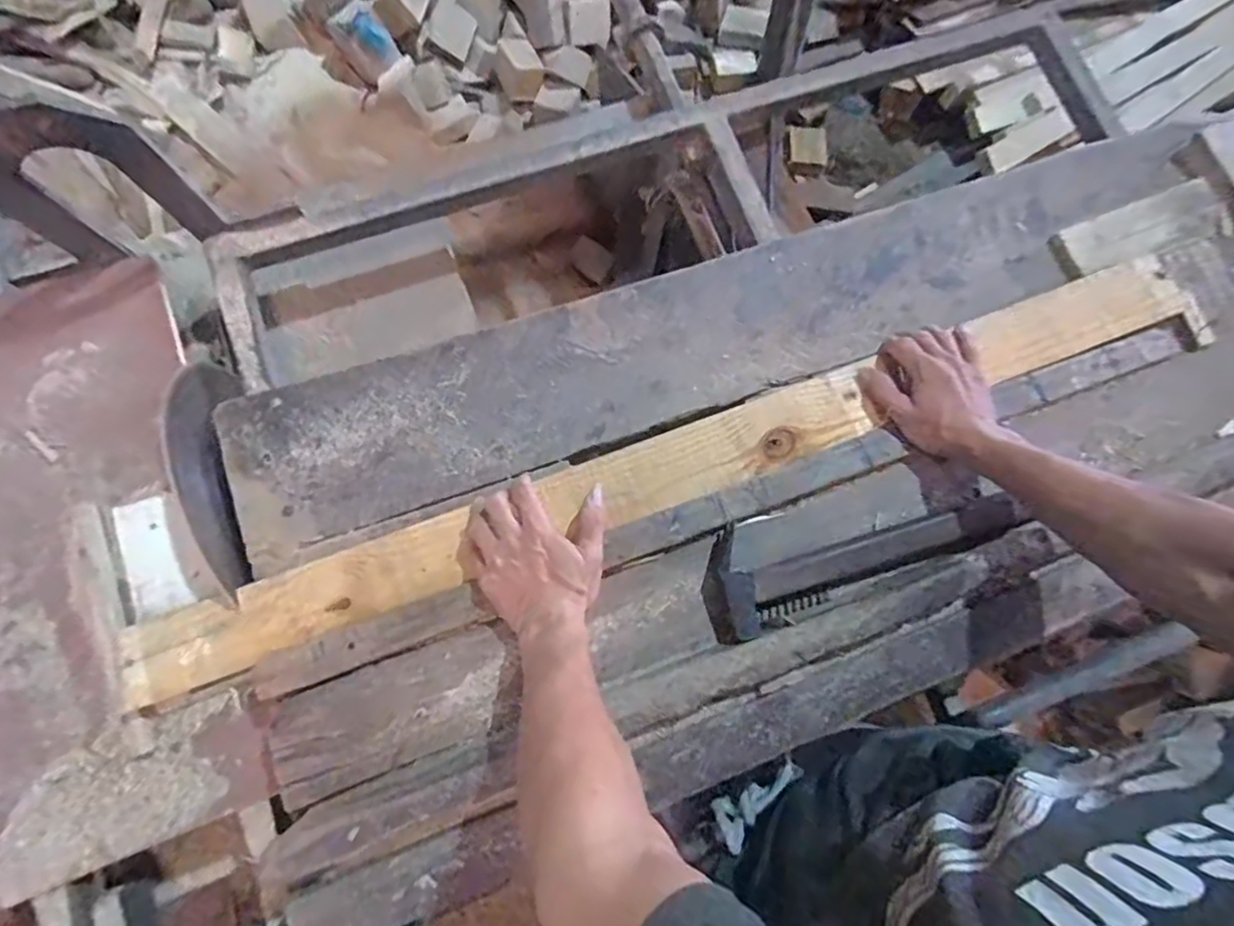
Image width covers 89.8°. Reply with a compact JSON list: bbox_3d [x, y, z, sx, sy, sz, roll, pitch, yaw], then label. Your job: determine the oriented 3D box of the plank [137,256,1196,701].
[{"bbox_3d":[0.070,-0.003,0.609,1.076,0.038,0.088,-20,73,-6],"label":"plank"}]

